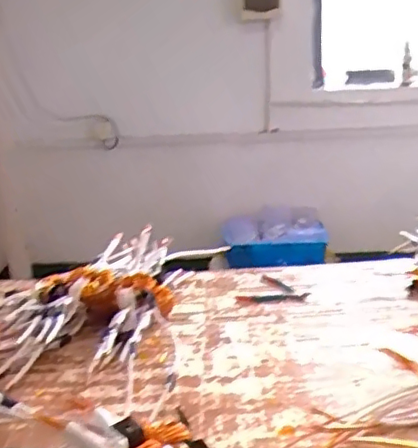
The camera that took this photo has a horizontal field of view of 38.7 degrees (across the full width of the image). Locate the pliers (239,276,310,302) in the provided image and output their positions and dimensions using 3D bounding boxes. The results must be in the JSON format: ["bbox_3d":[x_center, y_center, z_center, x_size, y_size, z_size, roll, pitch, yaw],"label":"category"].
[{"bbox_3d":[0.139,0.147,1.245,0.129,0.009,0.133,8,21,35],"label":"pliers"}]

